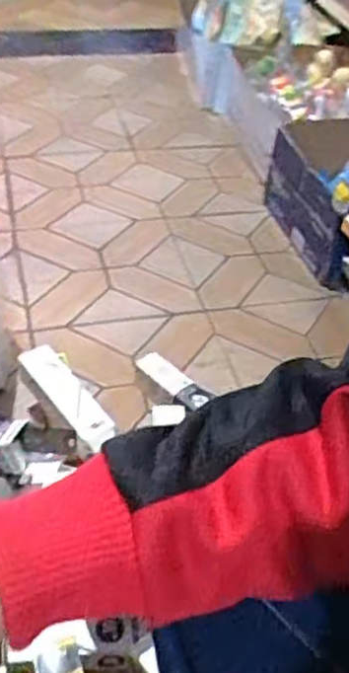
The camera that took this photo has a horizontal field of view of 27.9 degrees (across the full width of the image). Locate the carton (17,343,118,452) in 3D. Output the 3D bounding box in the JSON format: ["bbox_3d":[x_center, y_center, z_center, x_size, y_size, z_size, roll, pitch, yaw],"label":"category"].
[{"bbox_3d":[-0.140,0.070,0.921,0.051,0.029,0.175,-26,50,-30],"label":"carton"}]

